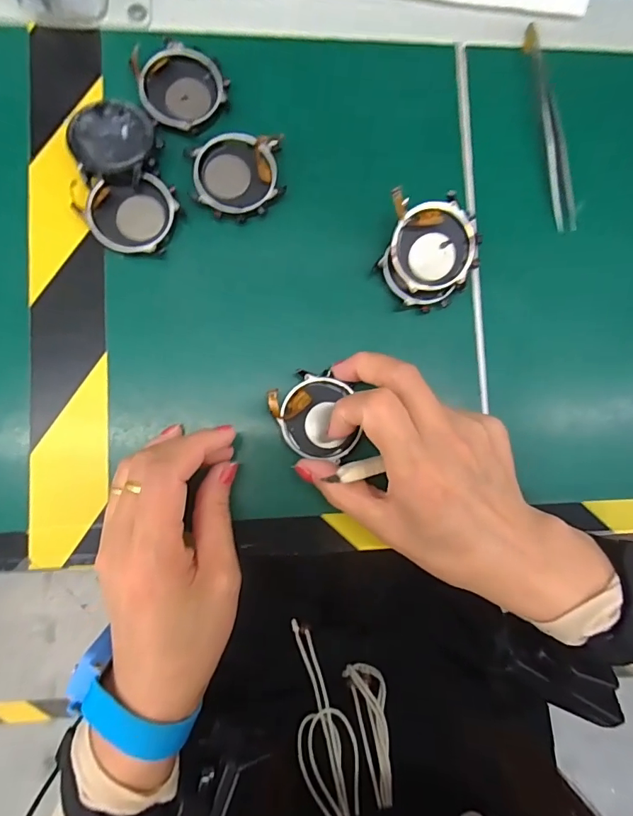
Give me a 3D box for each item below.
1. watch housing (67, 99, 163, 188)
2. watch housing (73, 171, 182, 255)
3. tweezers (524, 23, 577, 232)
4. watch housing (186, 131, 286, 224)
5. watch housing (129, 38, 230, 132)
[{"bbox_3d":[-0.108,-0.143,0.252,0.043,0.013,0.043,2,84,-6],"label":"watch housing"},{"bbox_3d":[-0.100,-0.105,0.254,0.045,0.008,0.043,22,82,-4],"label":"watch housing"},{"bbox_3d":[0.139,-0.169,0.284,0.012,0.017,0.125,-10,85,-7],"label":"tweezers"},{"bbox_3d":[-0.043,-0.129,0.261,0.049,0.010,0.045,-6,85,-7],"label":"watch housing"},{"bbox_3d":[-0.078,-0.181,0.262,0.050,0.008,0.044,45,81,0],"label":"watch housing"}]

